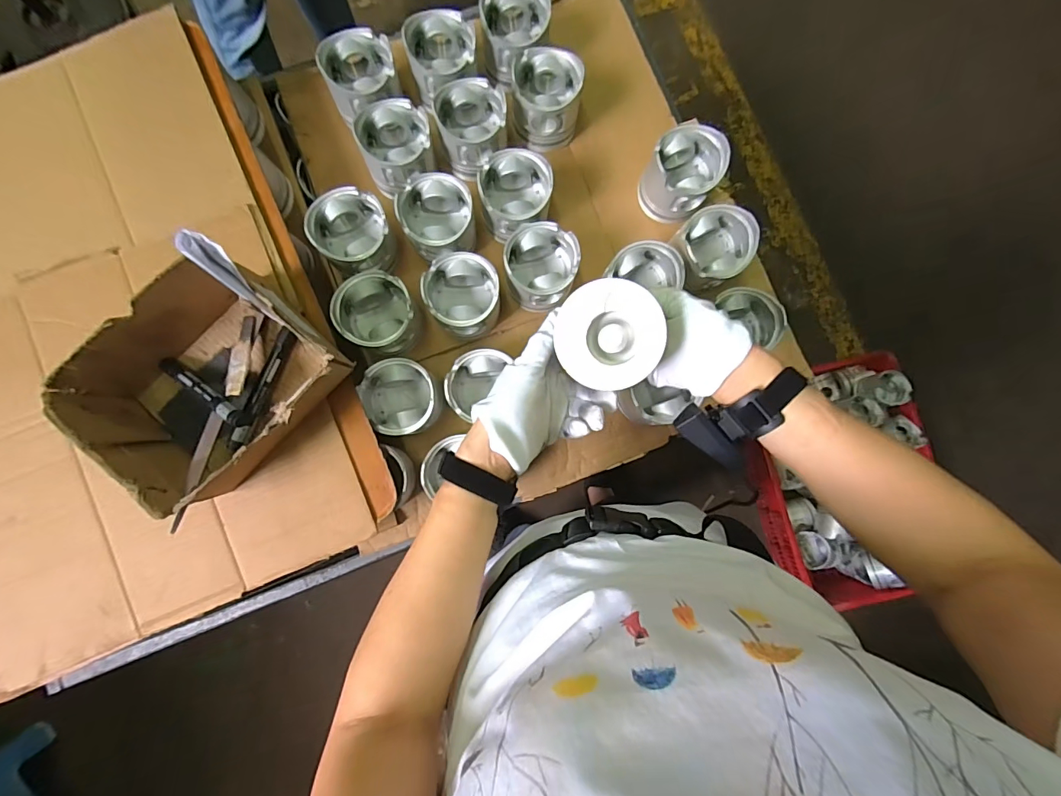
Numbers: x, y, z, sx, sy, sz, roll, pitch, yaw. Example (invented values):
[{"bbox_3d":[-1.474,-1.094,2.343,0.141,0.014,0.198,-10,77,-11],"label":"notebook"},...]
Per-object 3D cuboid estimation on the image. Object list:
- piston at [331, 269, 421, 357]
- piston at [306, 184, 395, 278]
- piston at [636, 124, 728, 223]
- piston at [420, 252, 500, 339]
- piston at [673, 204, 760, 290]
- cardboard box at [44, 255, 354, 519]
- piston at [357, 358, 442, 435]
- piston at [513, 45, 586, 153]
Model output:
[{"bbox_3d":[-0.190,-0.105,0.564,0.094,0.076,0.093,0,84,-2],"label":"piston"},{"bbox_3d":[-0.222,-0.207,0.566,0.094,0.063,0.094,0,84,-2],"label":"piston"},{"bbox_3d":[0.202,-0.299,0.600,0.092,0.078,0.098,42,84,3],"label":"piston"},{"bbox_3d":[-0.083,-0.128,0.582,0.090,0.090,0.092,0,86,2],"label":"piston"},{"bbox_3d":[0.233,-0.192,0.580,0.097,0.069,0.090,0,84,-2],"label":"piston"},{"bbox_3d":[-0.320,-0.013,0.450,0.210,0.083,0.176,-43,87,-6],"label":"cardboard box"},{"bbox_3d":[-0.159,0.000,0.560,0.097,0.066,0.090,22,84,0],"label":"piston"},{"bbox_3d":[0.021,-0.406,0.615,0.093,0.081,0.095,10,84,-1],"label":"piston"}]

